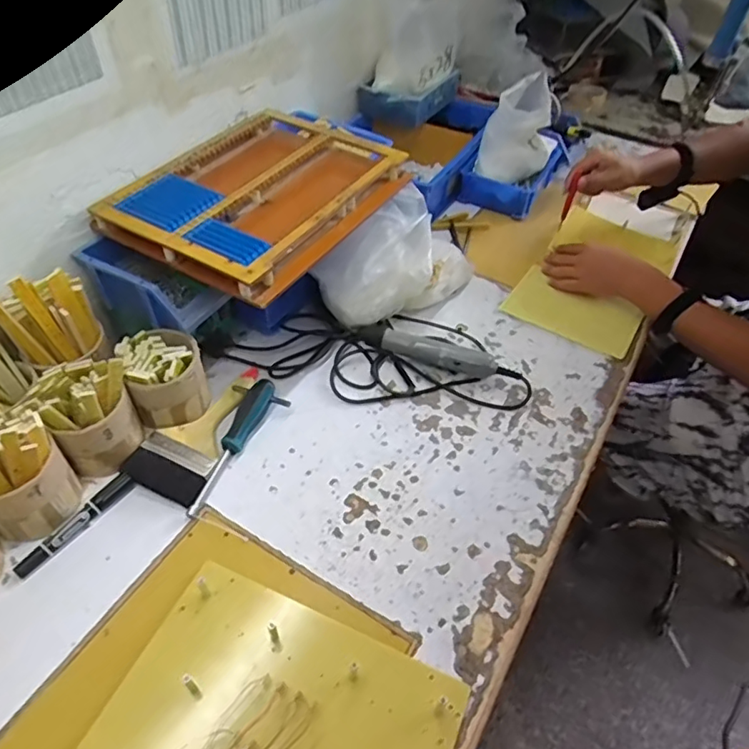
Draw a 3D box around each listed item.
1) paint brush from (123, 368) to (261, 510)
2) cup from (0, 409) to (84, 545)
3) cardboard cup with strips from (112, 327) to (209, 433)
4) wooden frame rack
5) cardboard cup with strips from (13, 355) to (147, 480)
[{"bbox_3d":[-0.214,0.063,0.726,0.096,0.020,0.206,20,50,15],"label":"paint brush"},{"bbox_3d":[-0.380,0.106,0.602,0.085,0.126,0.093,1,47,-1],"label":"cup"},{"bbox_3d":[-0.260,0.004,0.713,0.087,0.098,0.088,1,47,-1],"label":"cardboard cup with strips"},{"bbox_3d":[-0.154,-0.250,0.783,0.280,0.061,0.359,27,52,20],"label":"wooden frame rack"},{"bbox_3d":[-0.332,0.049,0.663,0.095,0.110,0.090,1,47,-1],"label":"cardboard cup with strips"}]

